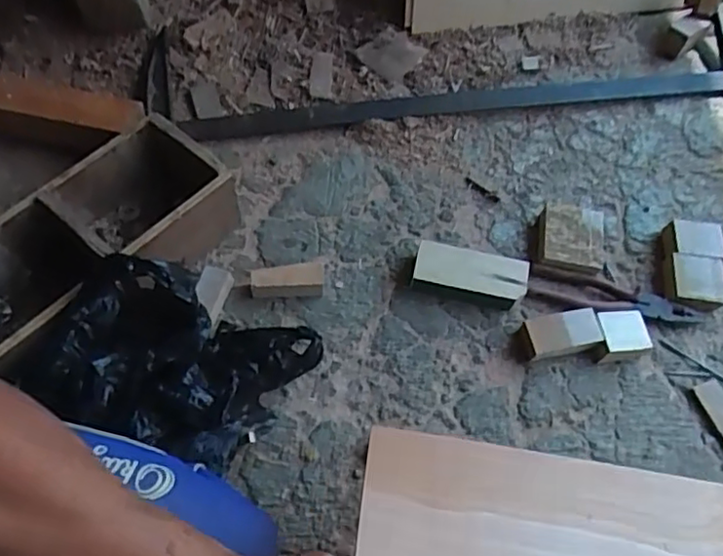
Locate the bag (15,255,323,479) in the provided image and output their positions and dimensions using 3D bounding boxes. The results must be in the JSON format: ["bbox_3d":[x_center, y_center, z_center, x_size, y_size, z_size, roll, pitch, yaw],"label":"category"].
[{"bbox_3d":[-0.172,0.083,0.619,0.231,0.140,0.159,14,60,5],"label":"bag"}]

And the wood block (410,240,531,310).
[{"bbox_3d":[0.124,-0.002,0.740,0.128,0.036,0.059,13,60,4],"label":"wood block"}]

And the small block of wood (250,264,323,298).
[{"bbox_3d":[-0.082,0.004,0.718,0.079,0.031,0.030,-4,60,-6],"label":"small block of wood"}]

